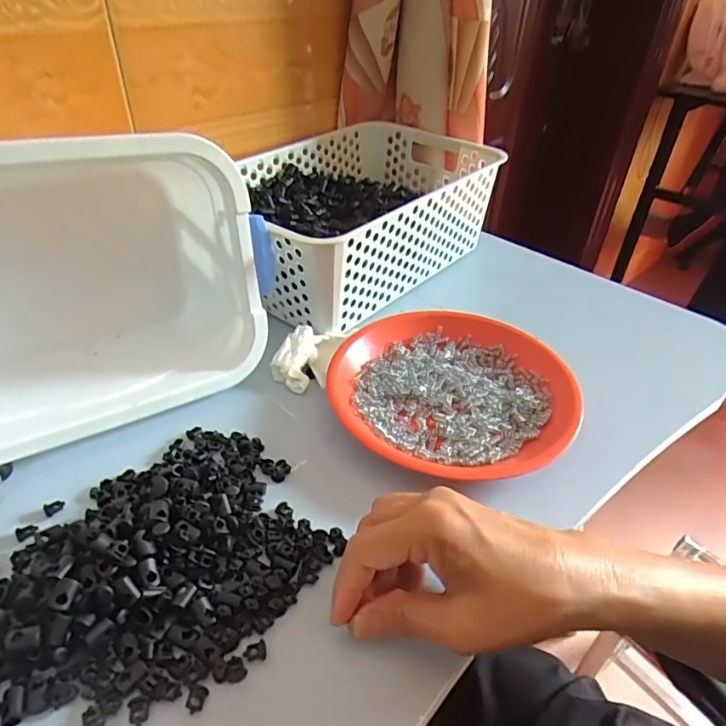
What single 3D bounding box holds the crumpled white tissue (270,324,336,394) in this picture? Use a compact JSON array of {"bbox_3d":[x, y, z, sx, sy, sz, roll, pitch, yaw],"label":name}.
[{"bbox_3d":[-0.056,-0.008,0.465,0.040,0.020,0.070,13,53,12],"label":"crumpled white tissue"}]

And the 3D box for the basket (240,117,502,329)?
[{"bbox_3d":[-0.011,-0.167,0.579,0.205,0.103,0.297,32,47,31],"label":"basket"}]

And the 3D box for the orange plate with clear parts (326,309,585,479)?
[{"bbox_3d":[0.073,0.019,0.436,0.191,0.029,0.183,2,39,-1],"label":"orange plate with clear parts"}]

